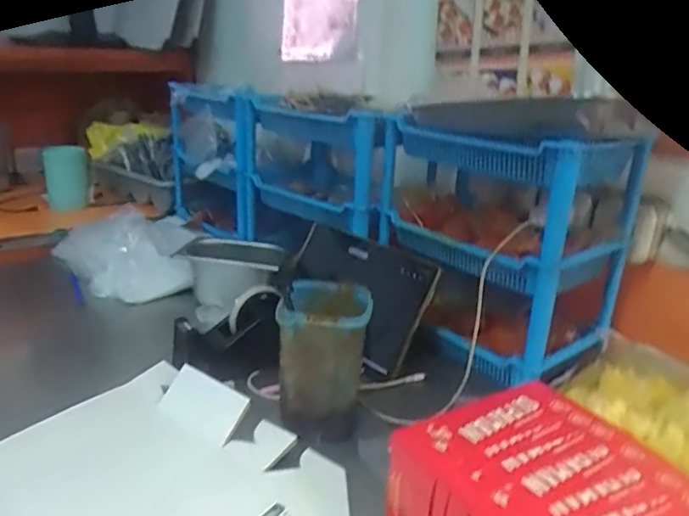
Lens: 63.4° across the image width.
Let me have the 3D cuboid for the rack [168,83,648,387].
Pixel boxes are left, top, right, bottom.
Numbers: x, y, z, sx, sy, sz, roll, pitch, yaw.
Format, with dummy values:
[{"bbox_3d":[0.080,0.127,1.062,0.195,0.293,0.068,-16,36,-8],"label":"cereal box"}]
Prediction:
[{"bbox_3d":[0.001,-0.117,0.980,0.249,0.292,0.902,-15,26,-41],"label":"rack"}]

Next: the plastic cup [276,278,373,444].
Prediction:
[{"bbox_3d":[-0.022,0.111,0.624,0.093,0.140,0.099,5,19,6],"label":"plastic cup"}]

